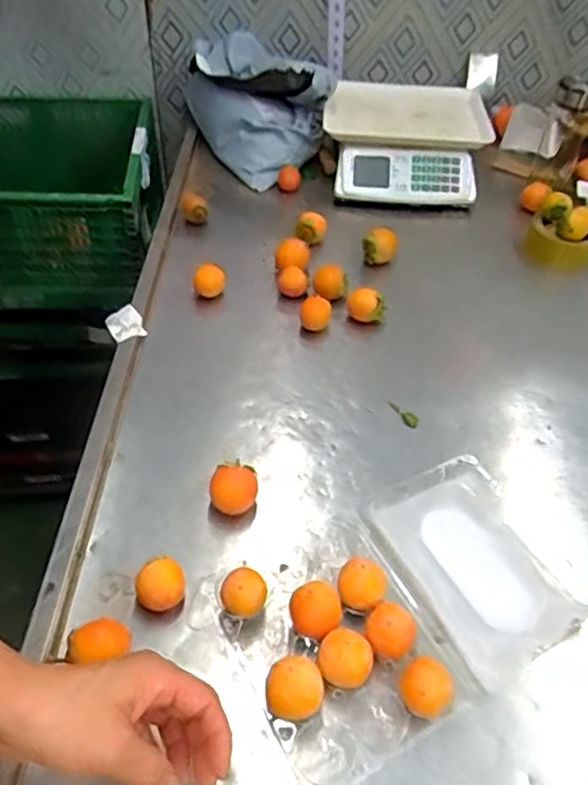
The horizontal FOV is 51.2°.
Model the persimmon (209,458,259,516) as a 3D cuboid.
[{"bbox_3d":[-0.058,0.099,0.600,0.046,0.045,0.044,1,47,-2],"label":"persimmon"}]

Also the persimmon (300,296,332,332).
[{"bbox_3d":[0.027,-0.100,0.785,0.038,0.031,0.038,1,47,-2],"label":"persimmon"}]

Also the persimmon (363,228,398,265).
[{"bbox_3d":[0.124,-0.209,0.886,0.048,0.048,0.045,9,48,5],"label":"persimmon"}]

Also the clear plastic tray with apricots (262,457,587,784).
[{"bbox_3d":[0.098,0.175,0.526,0.291,0.052,0.186,-23,52,-22],"label":"clear plastic tray with apricots"}]

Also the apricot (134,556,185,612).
[{"bbox_3d":[-0.114,0.171,0.531,0.040,0.038,0.040,1,47,-2],"label":"apricot"}]

